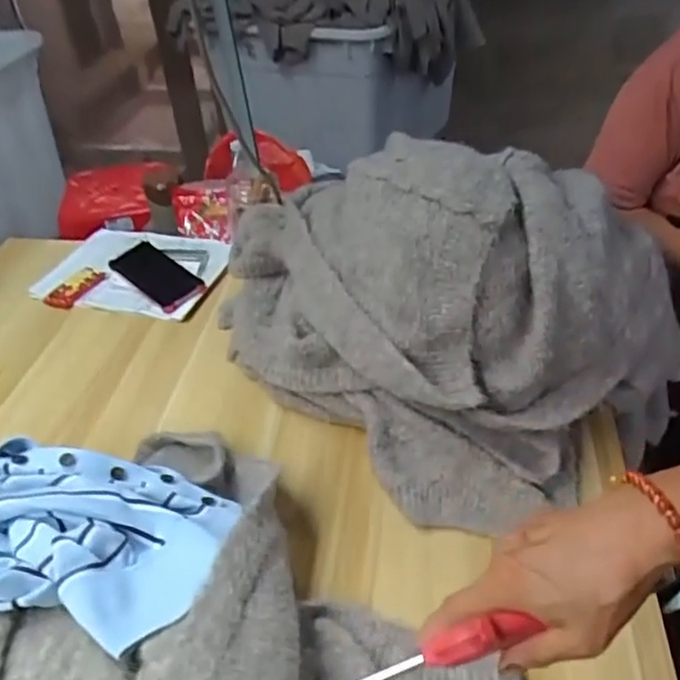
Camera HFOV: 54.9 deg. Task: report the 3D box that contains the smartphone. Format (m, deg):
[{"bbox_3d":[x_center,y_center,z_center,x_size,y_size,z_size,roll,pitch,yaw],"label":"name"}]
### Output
[{"bbox_3d":[-0.291,-0.104,1.040,0.157,0.011,0.078,35,63,24],"label":"smartphone"}]

